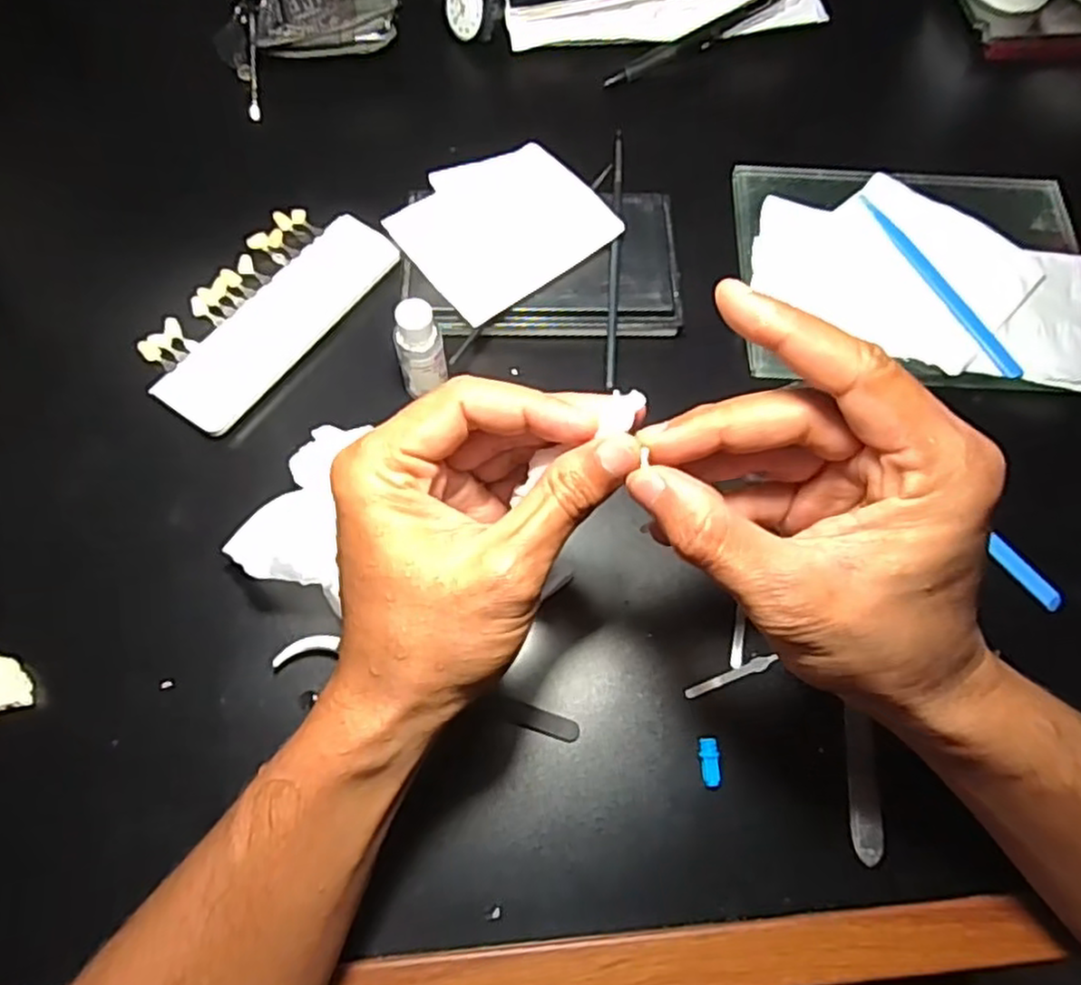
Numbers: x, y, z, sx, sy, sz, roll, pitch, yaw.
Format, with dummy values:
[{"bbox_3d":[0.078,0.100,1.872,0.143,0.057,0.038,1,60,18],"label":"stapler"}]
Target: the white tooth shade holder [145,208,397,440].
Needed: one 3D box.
[{"bbox_3d":[-0.152,-0.102,0.402,0.075,0.013,0.147,36,73,12],"label":"white tooth shade holder"}]

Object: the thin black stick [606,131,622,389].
[{"bbox_3d":[0.041,-0.133,0.399,0.006,0.008,0.172,4,69,1],"label":"thin black stick"}]

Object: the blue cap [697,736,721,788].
[{"bbox_3d":[0.073,0.117,0.315,0.009,0.008,0.020,2,69,1],"label":"blue cap"}]

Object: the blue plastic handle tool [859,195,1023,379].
[{"bbox_3d":[0.224,-0.119,0.409,0.008,0.004,0.134,-25,72,-9],"label":"blue plastic handle tool"}]

